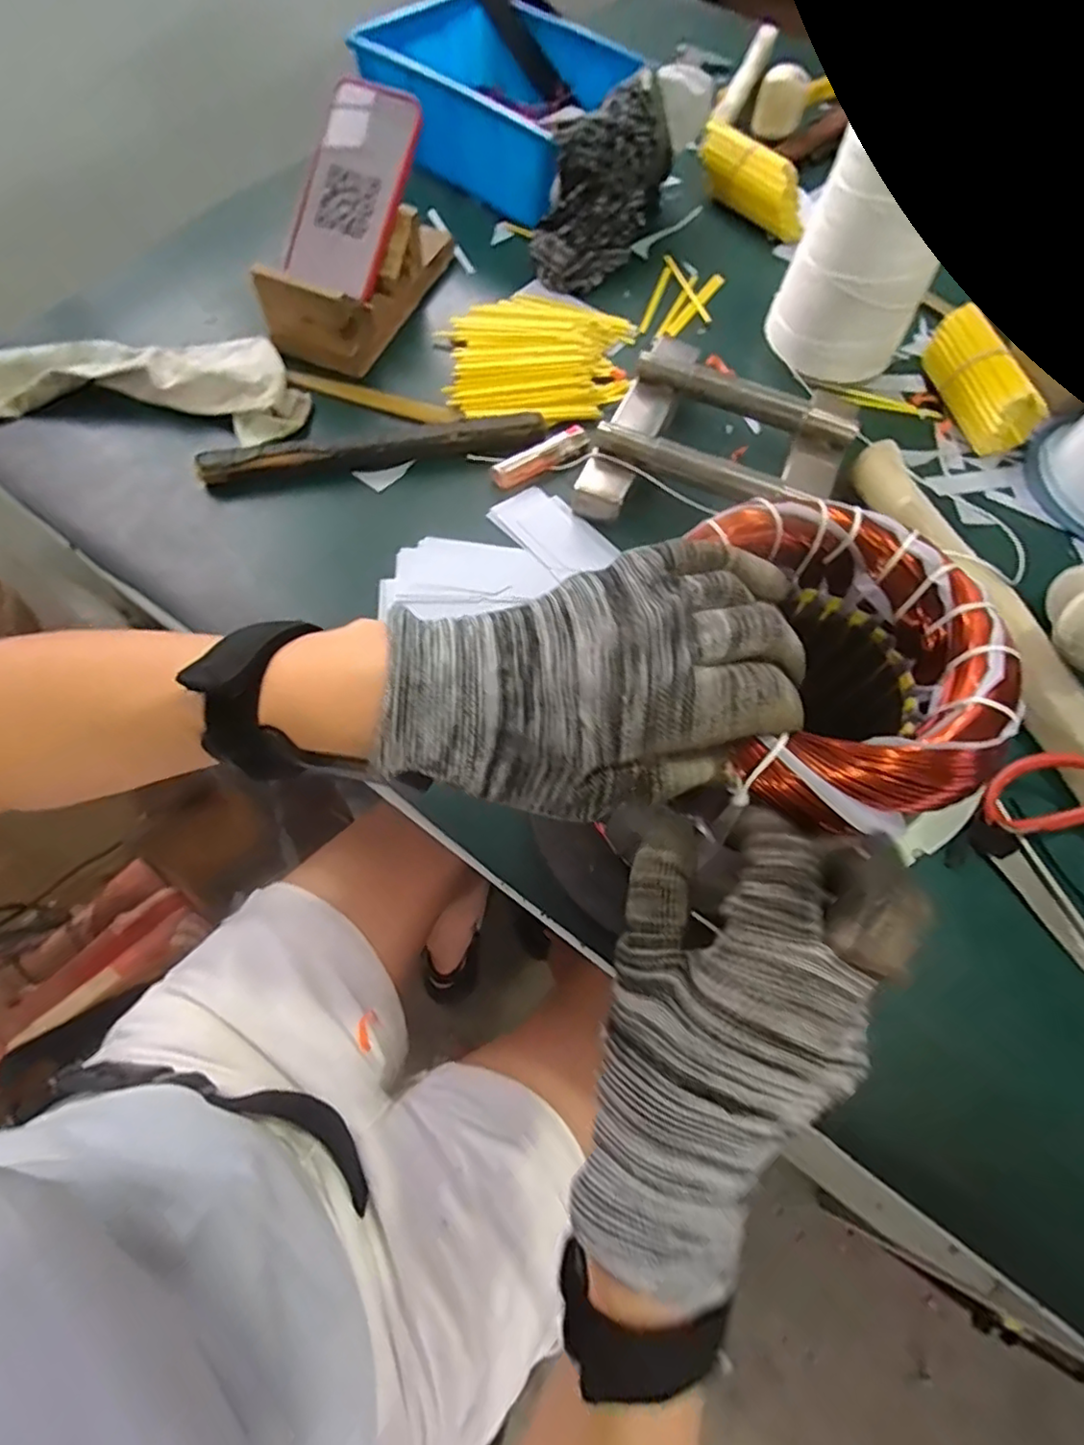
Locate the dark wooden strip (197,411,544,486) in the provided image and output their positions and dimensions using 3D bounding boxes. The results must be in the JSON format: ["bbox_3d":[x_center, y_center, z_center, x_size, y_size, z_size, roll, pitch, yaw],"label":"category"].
[{"bbox_3d":[-0.127,-0.214,0.486,0.257,0.012,0.029,-12,66,-9],"label":"dark wooden strip"}]

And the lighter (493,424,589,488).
[{"bbox_3d":[0.003,-0.211,0.503,0.091,0.012,0.026,-39,73,-19],"label":"lighter"}]

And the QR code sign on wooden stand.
[{"bbox_3d":[-0.162,-0.409,0.525,0.097,0.109,0.199,19,65,5],"label":"QR code sign on wooden stand"}]

